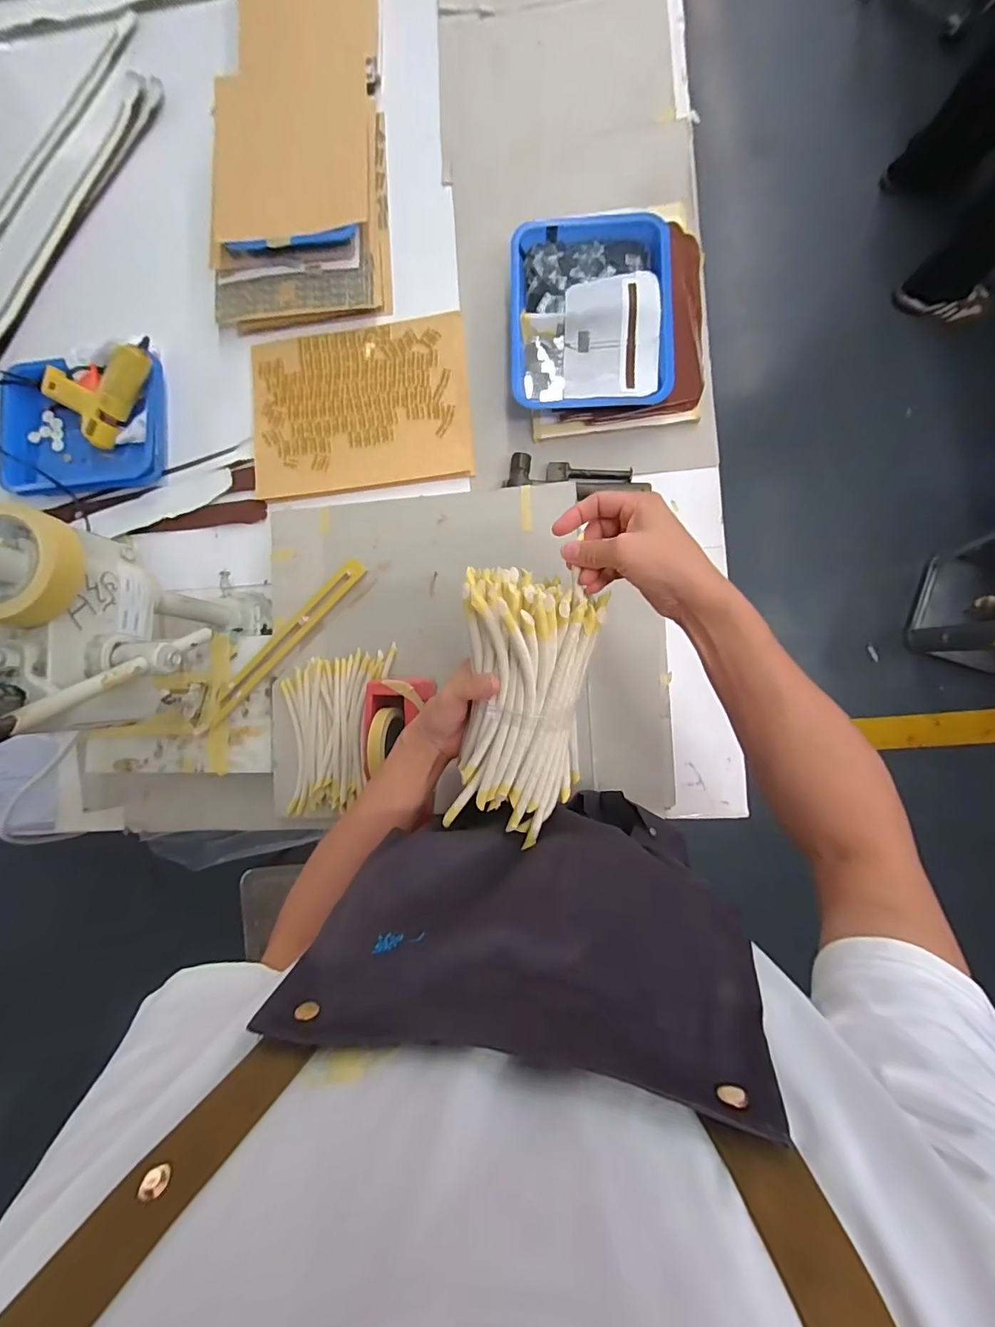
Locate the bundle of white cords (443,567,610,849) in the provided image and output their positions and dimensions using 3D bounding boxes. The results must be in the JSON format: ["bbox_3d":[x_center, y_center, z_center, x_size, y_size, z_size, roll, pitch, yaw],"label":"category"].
[{"bbox_3d":[0.025,0.041,0.417,0.113,0.068,0.232,4,103,7],"label":"bundle of white cords"}]

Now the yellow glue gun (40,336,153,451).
[{"bbox_3d":[-0.646,-0.465,0.774,0.154,0.060,0.183,38,91,7],"label":"yellow glue gun"}]

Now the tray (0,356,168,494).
[{"bbox_3d":[-0.688,-0.389,0.791,0.274,0.039,0.211,2,87,7],"label":"tray"}]

